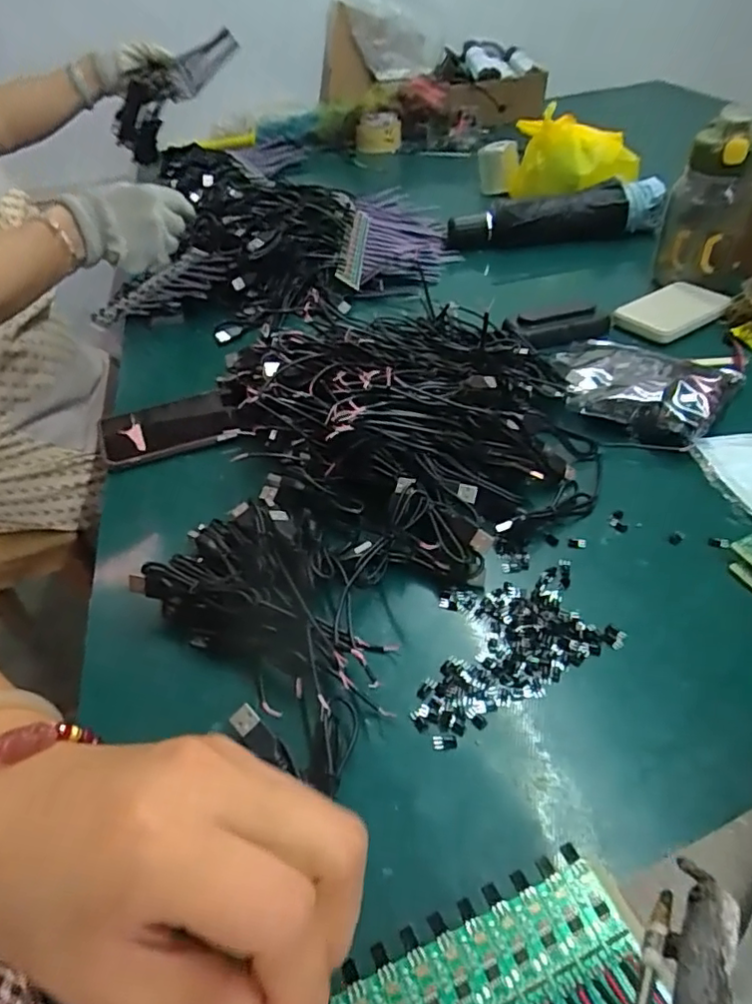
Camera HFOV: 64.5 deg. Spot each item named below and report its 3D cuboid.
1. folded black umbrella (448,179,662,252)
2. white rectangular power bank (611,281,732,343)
[{"bbox_3d":[0.233,-0.372,0.779,0.266,0.057,0.063,-7,43,-1],"label":"folded black umbrella"},{"bbox_3d":[0.305,-0.199,0.617,0.103,0.012,0.071,-27,47,-21],"label":"white rectangular power bank"}]

